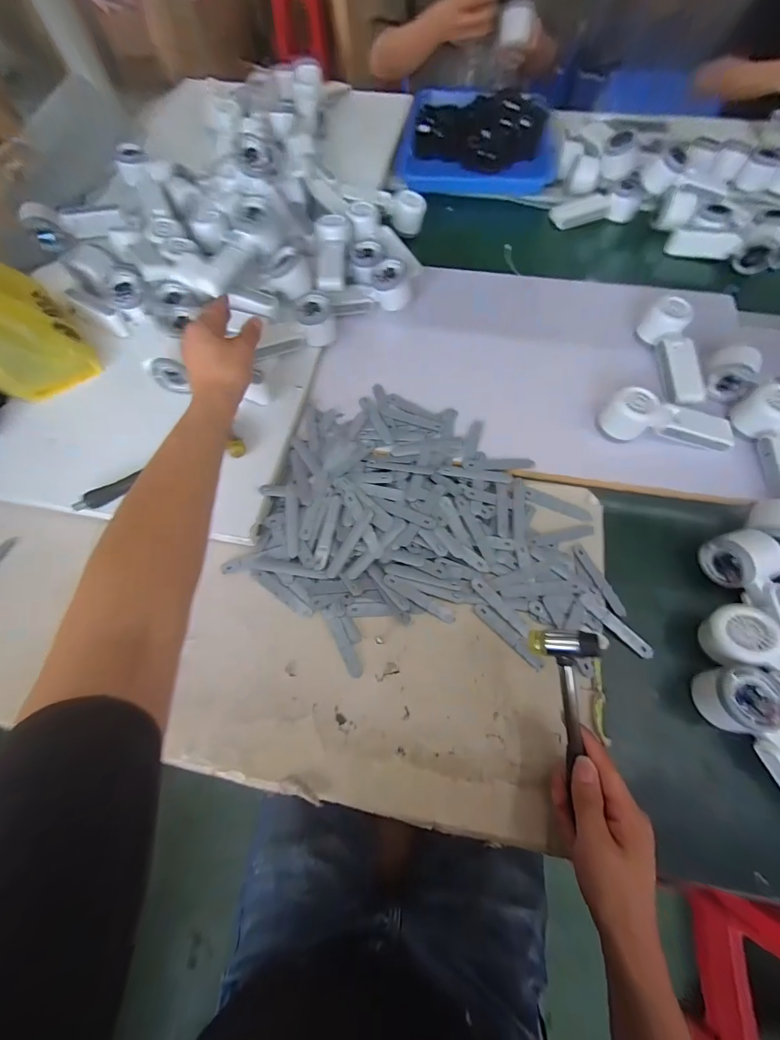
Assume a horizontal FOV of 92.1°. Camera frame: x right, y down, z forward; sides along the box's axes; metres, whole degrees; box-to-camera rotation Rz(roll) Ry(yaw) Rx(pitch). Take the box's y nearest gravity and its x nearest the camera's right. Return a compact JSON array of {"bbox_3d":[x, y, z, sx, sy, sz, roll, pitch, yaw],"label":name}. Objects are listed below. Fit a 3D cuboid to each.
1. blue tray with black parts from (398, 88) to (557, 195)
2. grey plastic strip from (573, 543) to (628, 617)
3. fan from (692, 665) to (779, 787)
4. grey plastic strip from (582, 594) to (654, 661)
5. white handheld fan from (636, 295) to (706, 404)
[{"bbox_3d":[0.199,-0.874,0.852,0.327,0.071,0.394,5,65,3],"label":"blue tray with black parts"},{"bbox_3d":[0.257,0.073,0.460,0.016,0.004,0.095,-22,67,-9],"label":"grey plastic strip"},{"bbox_3d":[0.379,0.227,0.368,0.056,0.057,0.164,-26,67,-10],"label":"fan"},{"bbox_3d":[0.265,0.123,0.440,0.019,0.007,0.093,-42,71,-16],"label":"grey plastic strip"},{"bbox_3d":[0.414,-0.241,0.549,0.051,0.049,0.161,-9,80,-3],"label":"white handheld fan"}]

